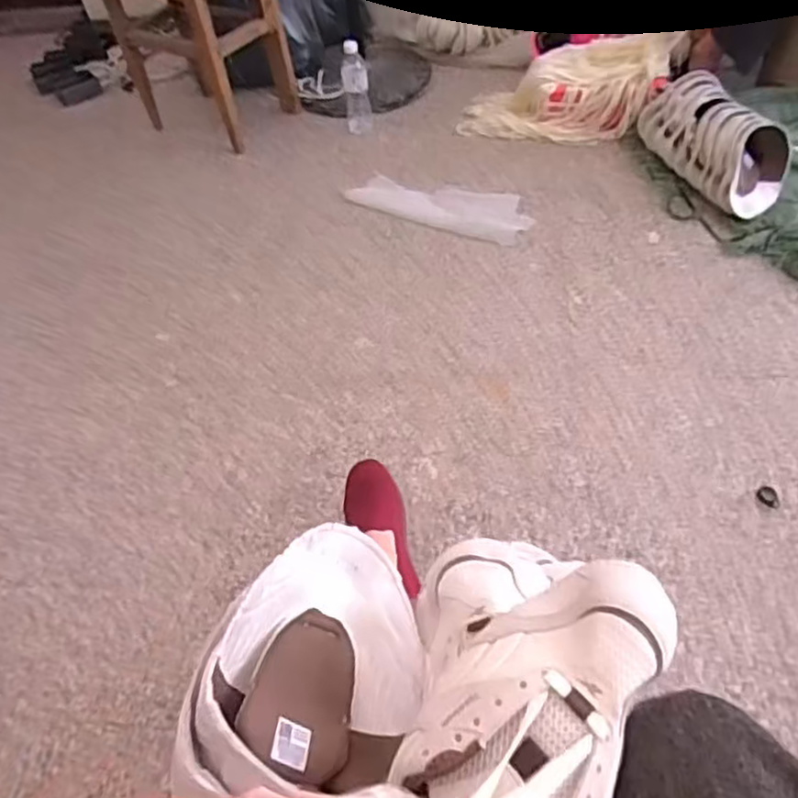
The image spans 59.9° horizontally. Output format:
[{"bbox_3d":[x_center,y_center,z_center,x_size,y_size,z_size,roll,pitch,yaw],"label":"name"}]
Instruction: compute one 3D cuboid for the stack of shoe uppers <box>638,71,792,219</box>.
[{"bbox_3d":[0.679,-0.556,1.483,0.182,0.129,0.395,-19,51,-10],"label":"stack of shoe uppers"}]

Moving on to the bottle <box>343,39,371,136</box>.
[{"bbox_3d":[-0.105,-0.752,1.679,0.062,0.188,0.054,-5,50,1],"label":"bottle"}]

